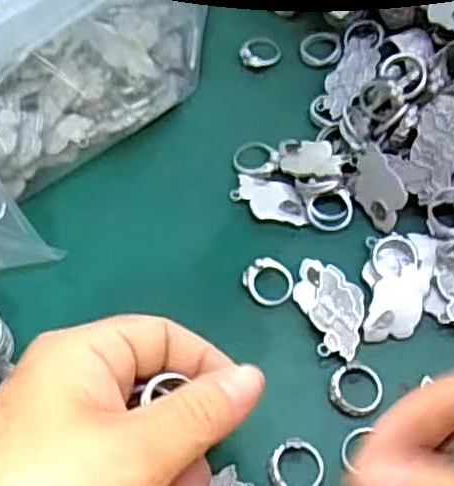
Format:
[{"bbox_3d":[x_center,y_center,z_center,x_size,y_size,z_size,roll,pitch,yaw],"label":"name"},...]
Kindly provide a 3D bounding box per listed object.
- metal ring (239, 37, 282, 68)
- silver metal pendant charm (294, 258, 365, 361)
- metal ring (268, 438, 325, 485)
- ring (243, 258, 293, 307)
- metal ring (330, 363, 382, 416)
[{"bbox_3d":[0.018,-0.103,0.380,0.022,0.004,0.021,-2,60,3],"label":"metal ring"},{"bbox_3d":[0.044,0.026,0.303,0.025,0.010,0.046,-17,61,-6],"label":"silver metal pendant charm"},{"bbox_3d":[0.026,0.085,0.273,0.021,0.005,0.020,-2,60,3],"label":"metal ring"},{"bbox_3d":[0.018,0.017,0.313,0.019,0.007,0.021,-37,65,-16],"label":"ring"},{"bbox_3d":[0.052,0.058,0.287,0.020,0.004,0.021,-2,60,3],"label":"metal ring"}]

